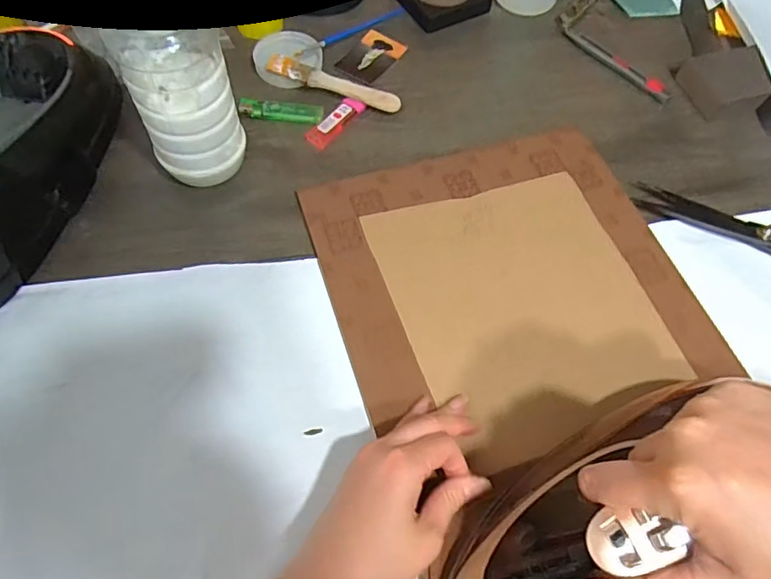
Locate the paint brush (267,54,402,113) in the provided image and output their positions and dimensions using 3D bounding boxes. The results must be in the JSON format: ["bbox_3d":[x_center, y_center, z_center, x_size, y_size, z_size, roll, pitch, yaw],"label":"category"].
[{"bbox_3d":[-0.053,-0.209,0.540,0.140,0.016,0.023,18,62,6],"label":"paint brush"}]

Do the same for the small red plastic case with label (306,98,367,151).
[{"bbox_3d":[-0.050,-0.167,0.526,0.023,0.006,0.072,32,64,13],"label":"small red plastic case with label"}]

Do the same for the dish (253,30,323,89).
[{"bbox_3d":[-0.104,-0.245,0.560,0.069,0.012,0.077,25,63,10],"label":"dish"}]

